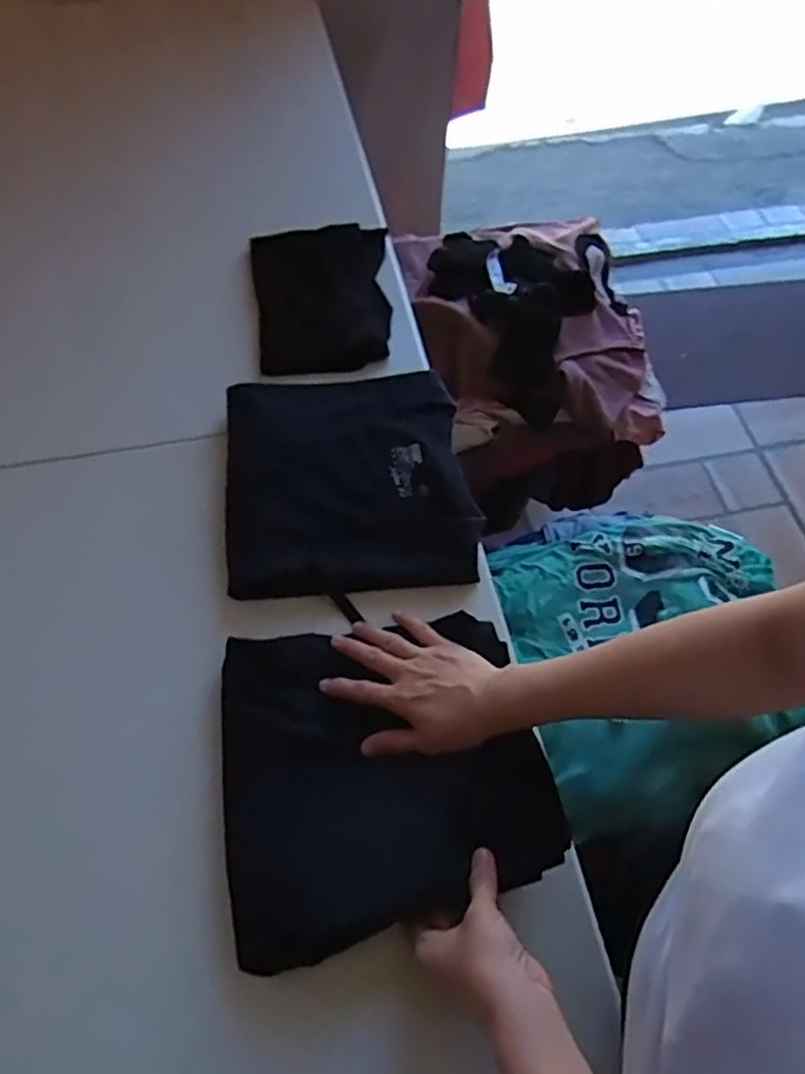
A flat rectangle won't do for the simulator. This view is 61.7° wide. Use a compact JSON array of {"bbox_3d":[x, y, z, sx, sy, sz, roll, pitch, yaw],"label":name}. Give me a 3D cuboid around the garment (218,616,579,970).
[{"bbox_3d":[-0.017,0.165,0.501,0.229,0.029,0.222,-11,63,-7],"label":"garment"}]

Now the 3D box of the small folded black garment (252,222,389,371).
[{"bbox_3d":[-0.087,-0.271,0.747,0.147,0.028,0.205,-7,62,-5],"label":"small folded black garment"}]

